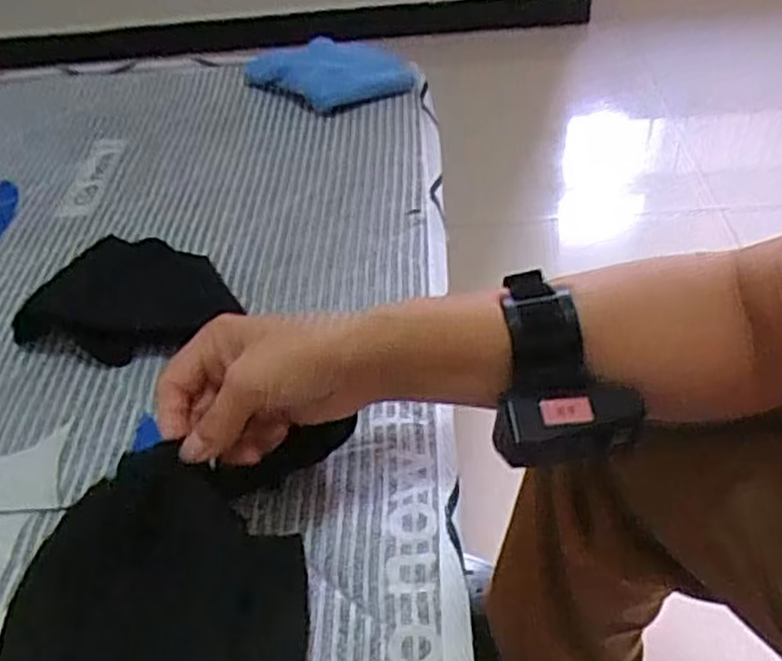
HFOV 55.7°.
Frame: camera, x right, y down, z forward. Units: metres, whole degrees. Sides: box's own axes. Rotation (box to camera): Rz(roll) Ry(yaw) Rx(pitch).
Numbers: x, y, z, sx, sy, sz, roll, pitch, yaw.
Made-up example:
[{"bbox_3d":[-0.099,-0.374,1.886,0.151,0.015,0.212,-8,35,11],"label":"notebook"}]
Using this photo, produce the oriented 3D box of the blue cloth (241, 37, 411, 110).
[{"bbox_3d":[-0.071,-0.262,0.754,0.185,0.030,0.107,4,46,10],"label":"blue cloth"}]

